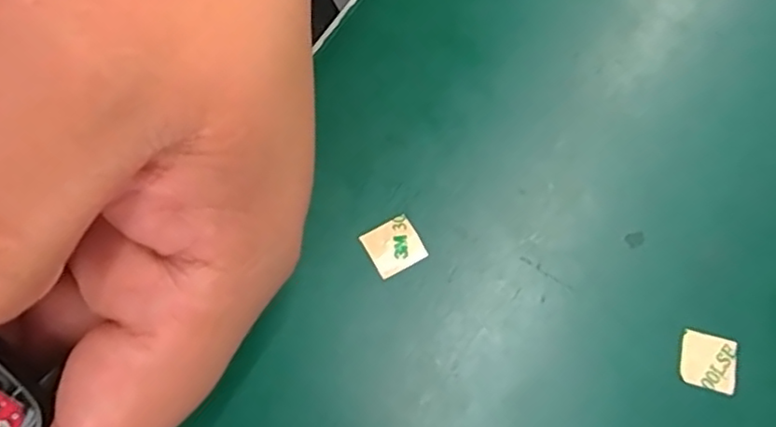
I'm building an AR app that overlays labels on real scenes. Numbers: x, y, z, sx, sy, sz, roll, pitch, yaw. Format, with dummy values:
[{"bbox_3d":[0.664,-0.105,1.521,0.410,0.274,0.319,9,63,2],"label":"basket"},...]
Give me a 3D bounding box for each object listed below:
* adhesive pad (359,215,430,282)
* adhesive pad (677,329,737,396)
[{"bbox_3d":[0.002,0.009,0.187,0.016,0.004,0.015,-29,73,-13],"label":"adhesive pad"},{"bbox_3d":[0.091,0.042,0.180,0.016,0.004,0.015,15,69,3],"label":"adhesive pad"}]

